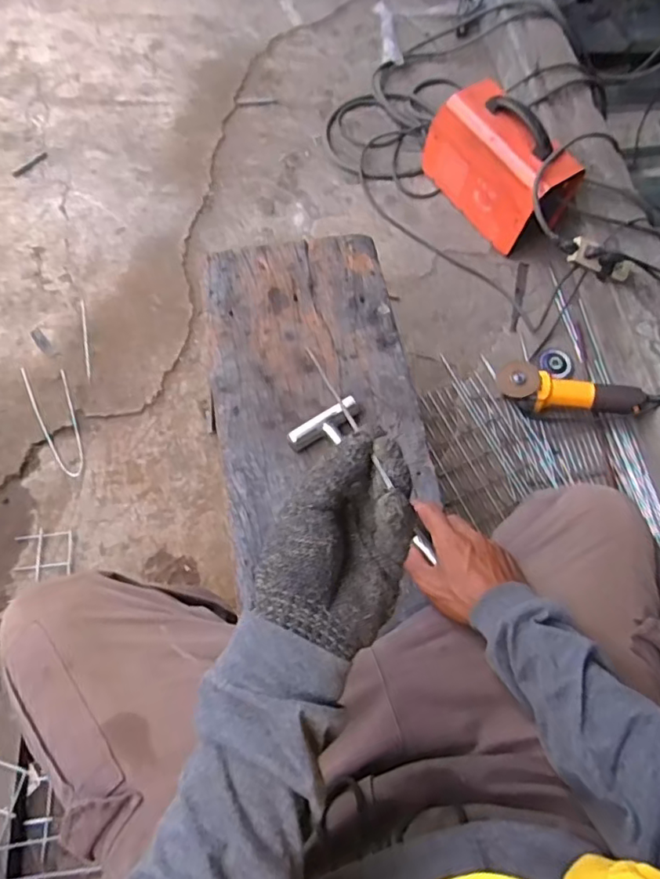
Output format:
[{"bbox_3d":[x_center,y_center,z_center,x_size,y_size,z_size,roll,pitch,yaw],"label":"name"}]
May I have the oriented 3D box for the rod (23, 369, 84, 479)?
[{"bbox_3d":[-0.548,-0.048,1.100,0.078,0.004,0.269,-25,70,-10],"label":"rod"}]

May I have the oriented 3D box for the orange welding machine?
[{"bbox_3d":[0.385,-0.614,1.224,0.162,0.222,0.348,-29,71,-12],"label":"orange welding machine"}]

